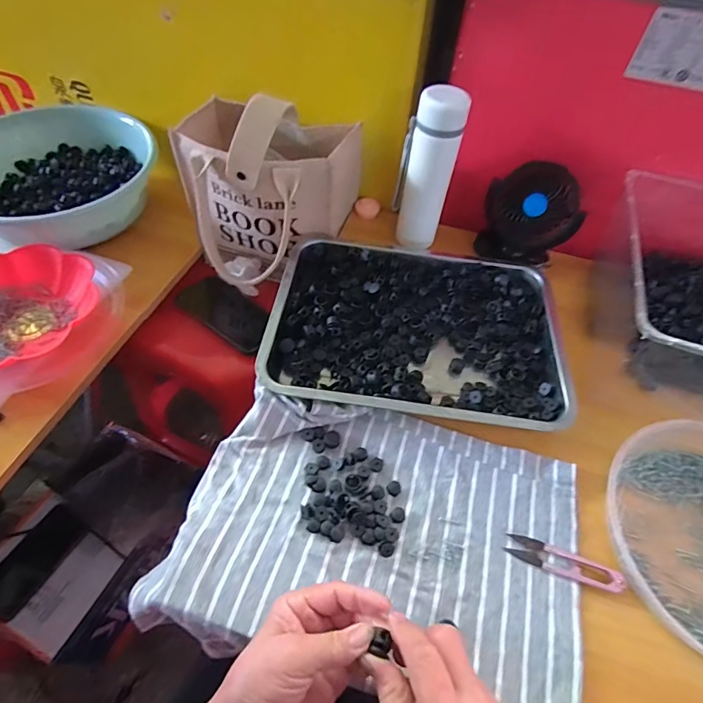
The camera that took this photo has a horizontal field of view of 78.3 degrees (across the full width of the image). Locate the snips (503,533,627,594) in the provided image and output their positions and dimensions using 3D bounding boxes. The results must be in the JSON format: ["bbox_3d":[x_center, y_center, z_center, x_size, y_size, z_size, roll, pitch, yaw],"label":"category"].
[{"bbox_3d":[0.197,0.195,0.398,0.102,0.009,0.024,17,55,9],"label":"snips"}]

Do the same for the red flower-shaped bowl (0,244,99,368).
[{"bbox_3d":[-0.438,-0.052,0.559,0.174,0.051,0.199,22,56,12],"label":"red flower-shaped bowl"}]

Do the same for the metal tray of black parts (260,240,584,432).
[{"bbox_3d":[0.078,-0.039,0.543,0.336,0.037,0.266,7,54,2],"label":"metal tray of black parts"}]

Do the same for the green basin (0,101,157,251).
[{"bbox_3d":[-0.457,-0.271,0.676,0.271,0.088,0.261,19,55,10],"label":"green basin"}]

